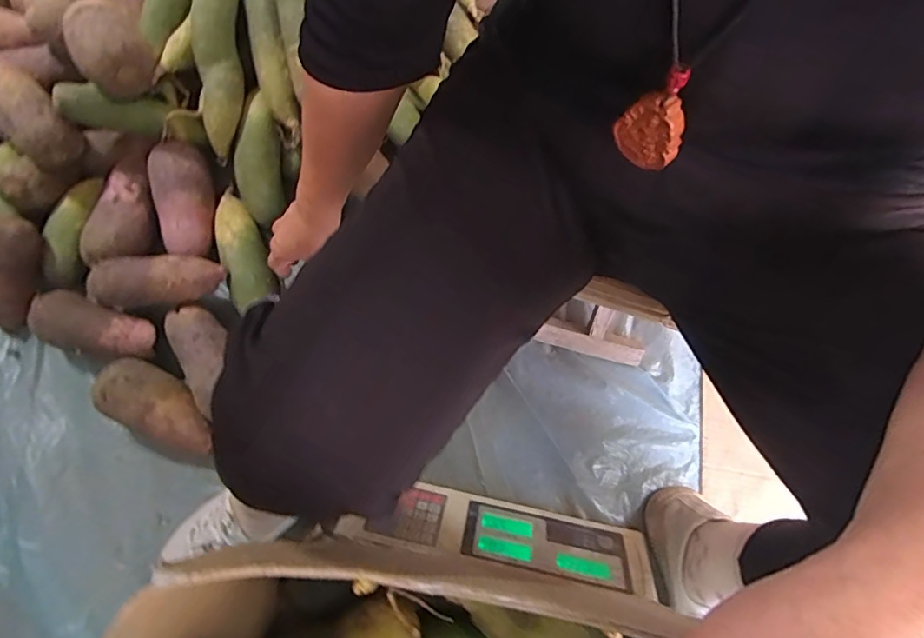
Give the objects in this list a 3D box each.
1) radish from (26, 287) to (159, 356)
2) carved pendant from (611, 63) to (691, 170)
[{"bbox_3d":[-0.459,0.017,0.624,0.162,0.069,0.068,20,71,5],"label":"radish"},{"bbox_3d":[0.097,-0.100,0.246,0.034,0.058,0.008,42,74,11],"label":"carved pendant"}]

